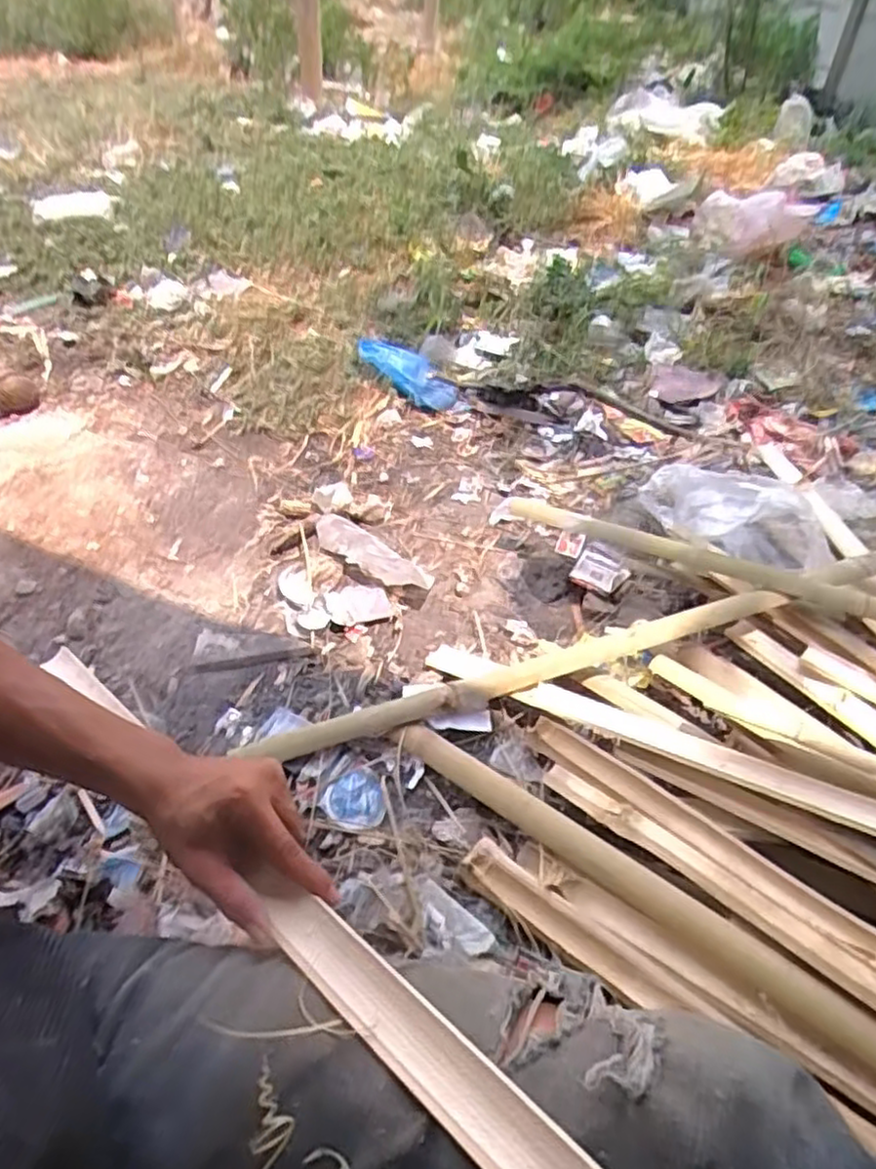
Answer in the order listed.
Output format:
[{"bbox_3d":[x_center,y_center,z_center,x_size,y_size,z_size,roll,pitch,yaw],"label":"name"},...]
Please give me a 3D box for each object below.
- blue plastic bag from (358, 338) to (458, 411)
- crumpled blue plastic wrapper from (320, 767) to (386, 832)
[{"bbox_3d":[-0.054,-0.421,1.399,0.213,0.031,0.098,36,51,2],"label":"blue plastic bag"},{"bbox_3d":[-0.092,0.242,0.791,0.068,0.023,0.068,2,43,-2],"label":"crumpled blue plastic wrapper"}]

